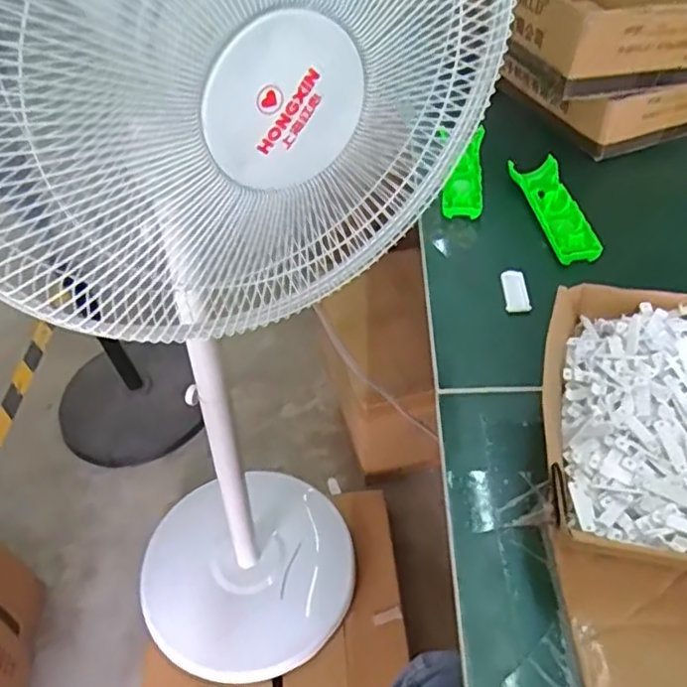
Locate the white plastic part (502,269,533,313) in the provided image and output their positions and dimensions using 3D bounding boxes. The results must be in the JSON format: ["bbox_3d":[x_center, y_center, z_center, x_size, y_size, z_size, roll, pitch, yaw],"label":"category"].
[{"bbox_3d":[0.169,-0.052,0.606,0.023,0.009,0.049,0,47,5],"label":"white plastic part"}]

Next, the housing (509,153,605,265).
[{"bbox_3d":[0.226,-0.148,0.673,0.052,0.013,0.161,-7,47,-1],"label":"housing"}]

